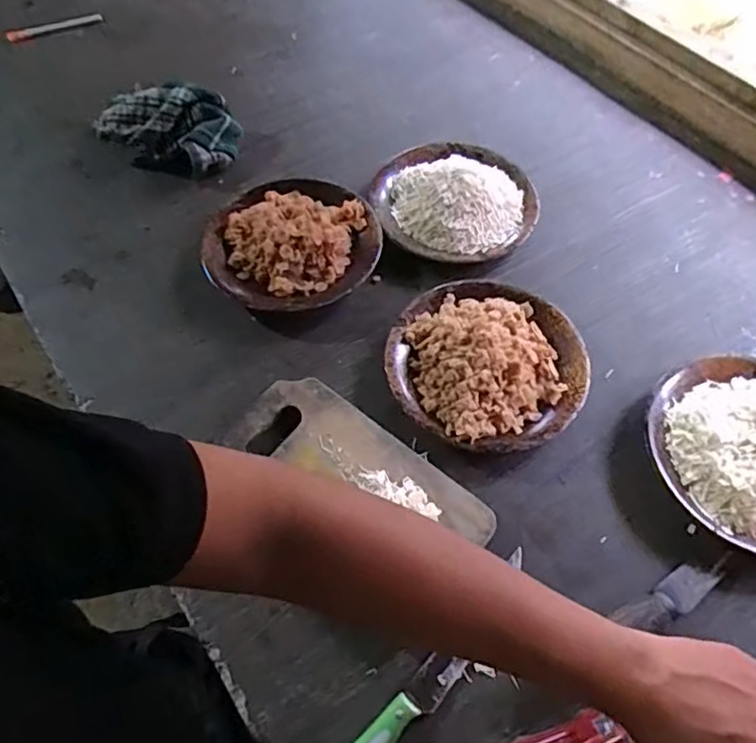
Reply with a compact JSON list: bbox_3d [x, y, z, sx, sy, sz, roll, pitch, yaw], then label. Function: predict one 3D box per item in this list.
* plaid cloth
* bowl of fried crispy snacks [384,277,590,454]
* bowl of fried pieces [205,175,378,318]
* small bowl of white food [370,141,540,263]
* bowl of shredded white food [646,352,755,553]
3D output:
[{"bbox_3d":[-0.253,-0.294,0.741,0.159,0.089,0.079,12,59,8],"label":"plaid cloth"},{"bbox_3d":[0.105,-0.015,0.569,0.178,0.051,0.186,0,58,0],"label":"bowl of fried crispy snacks"},{"bbox_3d":[-0.094,-0.143,0.654,0.183,0.043,0.172,0,58,0],"label":"bowl of fried pieces"},{"bbox_3d":[0.085,-0.198,0.676,0.177,0.055,0.171,0,58,0],"label":"small bowl of white food"},{"bbox_3d":[0.333,0.066,0.523,0.174,0.041,0.180,0,58,0],"label":"bowl of shredded white food"}]

